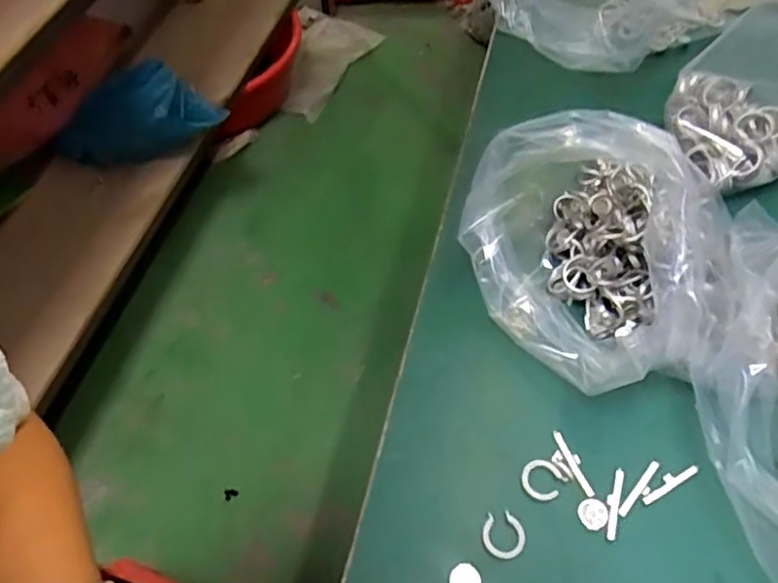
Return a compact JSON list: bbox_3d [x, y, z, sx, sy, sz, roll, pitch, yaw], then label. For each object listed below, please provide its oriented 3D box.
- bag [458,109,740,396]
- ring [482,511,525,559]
[{"bbox_3d":[0.121,-0.035,0.366,0.150,0.106,0.175,2,56,1],"label":"bag"},{"bbox_3d":[0.058,0.123,0.324,0.021,0.004,0.022,0,56,0],"label":"ring"}]

